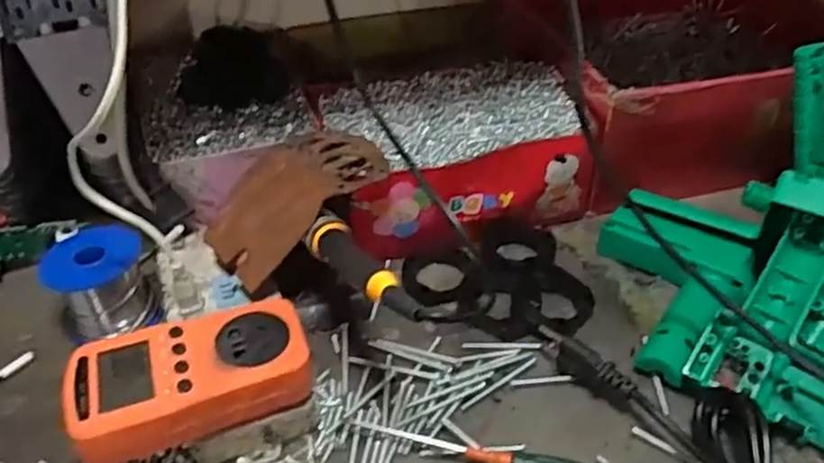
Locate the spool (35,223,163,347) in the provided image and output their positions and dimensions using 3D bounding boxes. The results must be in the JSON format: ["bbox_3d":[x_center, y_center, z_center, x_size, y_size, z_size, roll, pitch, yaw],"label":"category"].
[{"bbox_3d":[-0.217,0.035,0.477,0.064,0.056,0.064,1,39,0],"label":"spool"}]

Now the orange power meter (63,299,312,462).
[{"bbox_3d":[-0.122,0.081,0.380,0.124,0.030,0.067,-14,42,-18],"label":"orange power meter"}]

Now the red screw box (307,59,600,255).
[{"bbox_3d":[0.035,-0.065,0.575,0.202,0.087,0.149,-12,41,-15],"label":"red screw box"}]

